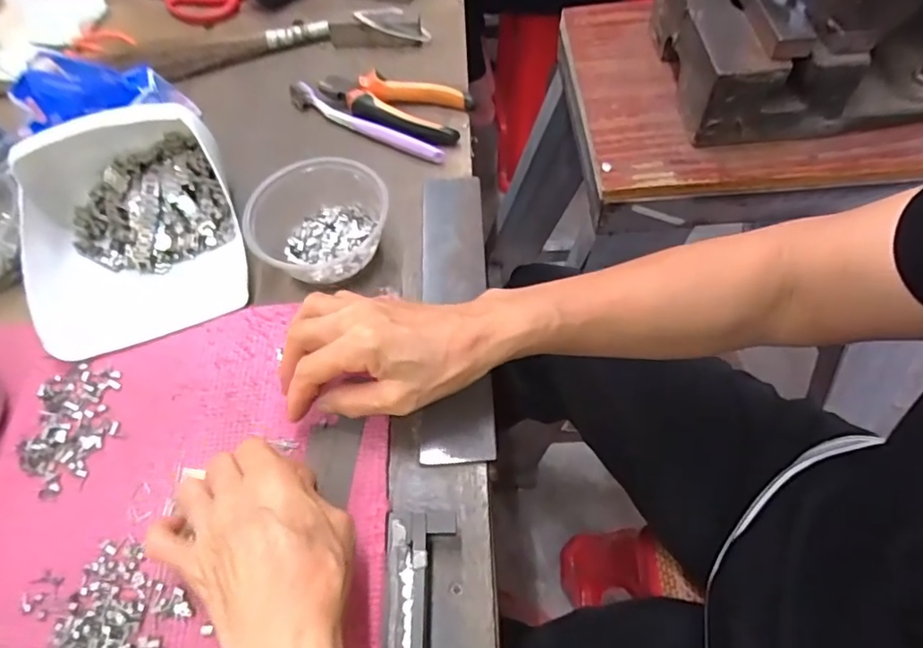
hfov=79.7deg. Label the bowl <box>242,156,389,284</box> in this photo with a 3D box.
[{"bbox_3d":[-0.111,-0.081,0.436,0.106,0.052,0.096,-32,62,-13],"label":"bowl"}]

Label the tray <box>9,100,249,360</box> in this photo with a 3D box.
[{"bbox_3d":[-0.261,-0.082,0.426,0.158,0.080,0.174,-18,60,-6],"label":"tray"}]

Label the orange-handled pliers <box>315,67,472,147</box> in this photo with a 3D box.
[{"bbox_3d":[-0.069,-0.204,0.525,0.148,0.027,0.067,10,61,11],"label":"orange-handled pliers"}]

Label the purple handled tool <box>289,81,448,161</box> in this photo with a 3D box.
[{"bbox_3d":[-0.095,-0.191,0.525,0.185,0.019,0.018,29,64,18],"label":"purple handled tool"}]

